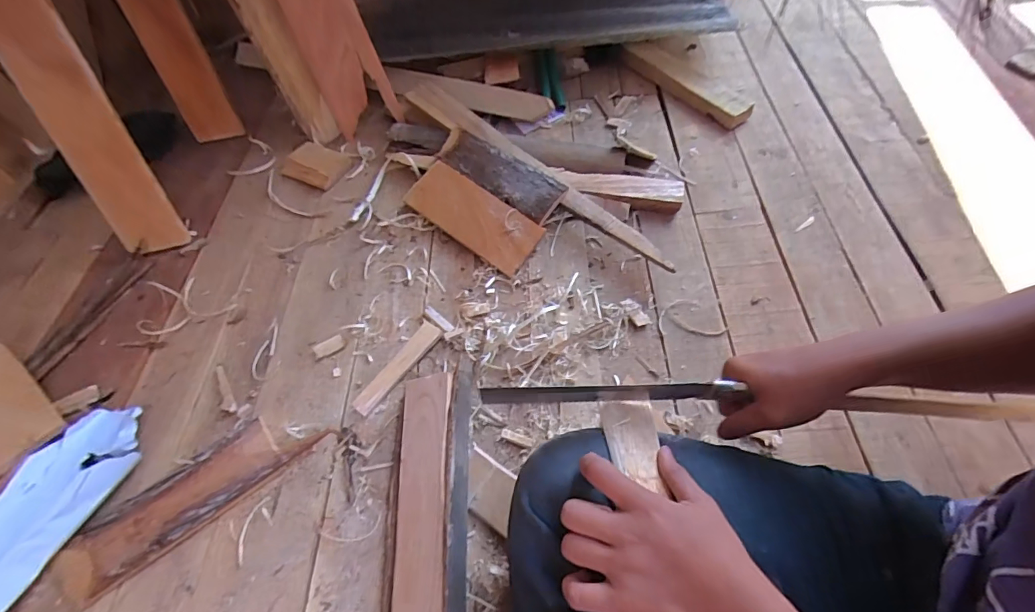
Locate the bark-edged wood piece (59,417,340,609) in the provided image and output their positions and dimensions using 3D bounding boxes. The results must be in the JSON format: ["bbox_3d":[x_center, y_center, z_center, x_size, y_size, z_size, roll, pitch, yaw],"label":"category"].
[{"bbox_3d":[-0.378,0.220,0.564,0.295,0.019,0.079,-36,60,-19],"label":"bark-edged wood piece"}]

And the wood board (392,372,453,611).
[{"bbox_3d":[-0.098,0.247,0.467,0.062,0.012,0.374,-15,56,20],"label":"wood board"}]

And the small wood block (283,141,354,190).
[{"bbox_3d":[-0.380,-0.270,0.898,0.115,0.023,0.087,21,59,18],"label":"small wood block"}]

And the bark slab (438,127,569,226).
[{"bbox_3d":[-0.033,-0.224,0.788,0.241,0.019,0.075,36,87,23],"label":"bark slab"}]

